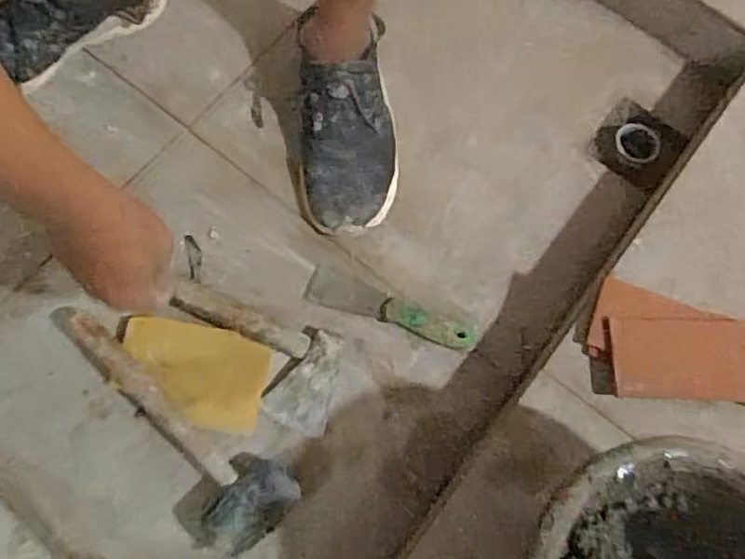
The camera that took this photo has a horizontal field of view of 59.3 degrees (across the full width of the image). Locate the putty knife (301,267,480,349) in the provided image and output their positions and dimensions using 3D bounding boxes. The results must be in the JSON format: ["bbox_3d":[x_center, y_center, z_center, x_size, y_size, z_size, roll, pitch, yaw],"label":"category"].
[{"bbox_3d":[0.020,0.030,0.720,0.191,0.030,0.043,18,72,5],"label":"putty knife"}]

